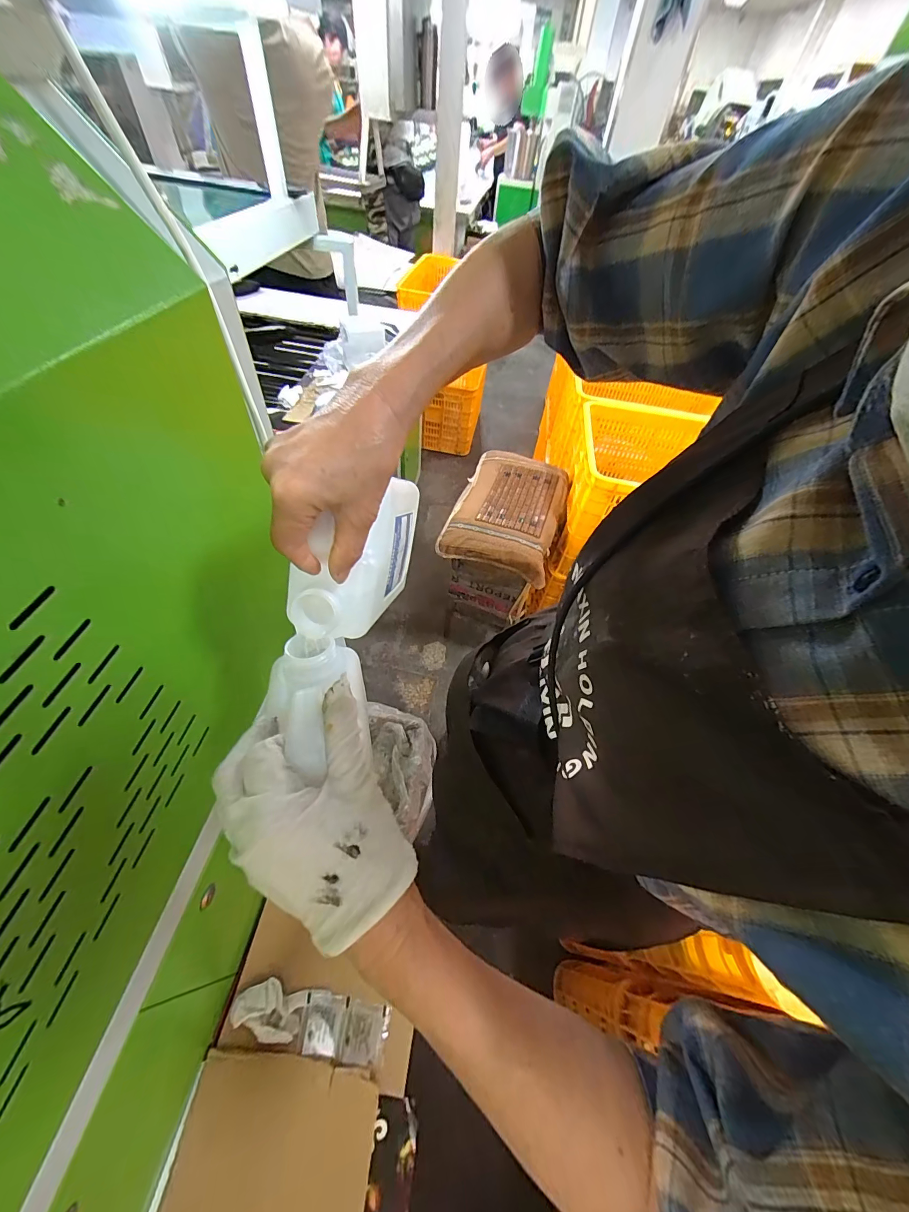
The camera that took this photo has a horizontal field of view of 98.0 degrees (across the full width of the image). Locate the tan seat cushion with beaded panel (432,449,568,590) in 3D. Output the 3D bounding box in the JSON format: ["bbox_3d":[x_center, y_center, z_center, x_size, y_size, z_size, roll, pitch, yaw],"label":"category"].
[{"bbox_3d":[0.170,-0.287,1.161,0.298,0.082,0.450,19,53,9],"label":"tan seat cushion with beaded panel"}]

